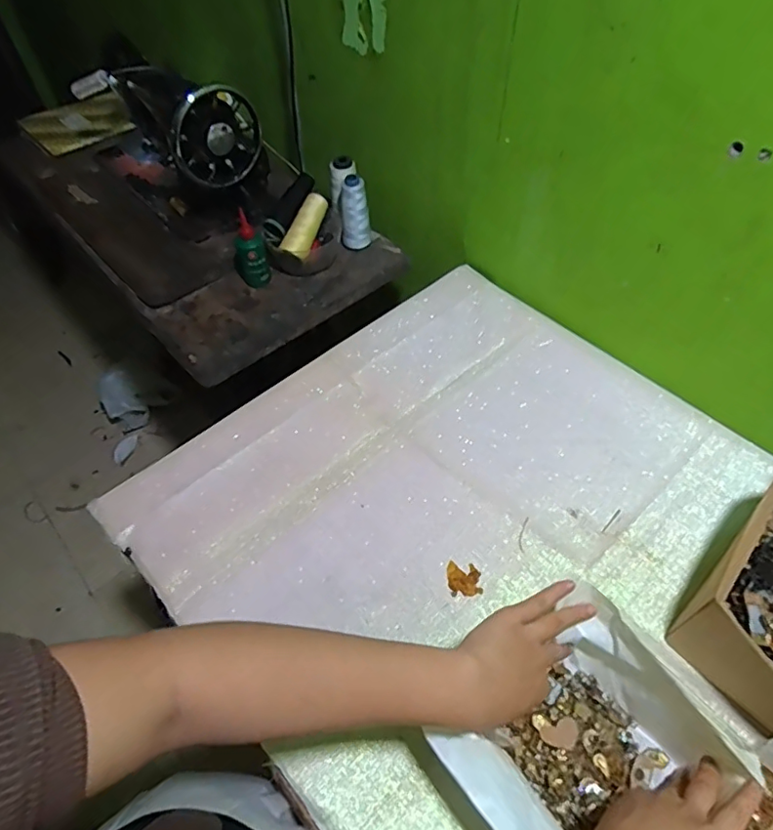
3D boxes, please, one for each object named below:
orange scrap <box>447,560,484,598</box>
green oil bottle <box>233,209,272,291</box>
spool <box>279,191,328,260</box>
[{"bbox_3d":[0.080,0.168,0.564,0.033,0.004,0.034,-3,52,1],"label":"orange scrap"},{"bbox_3d":[-0.203,-0.243,0.822,0.047,0.112,0.041,-20,54,-12],"label":"green oil bottle"},{"bbox_3d":[-0.120,-0.282,0.828,0.034,0.034,0.109,20,79,17],"label":"spool"}]

